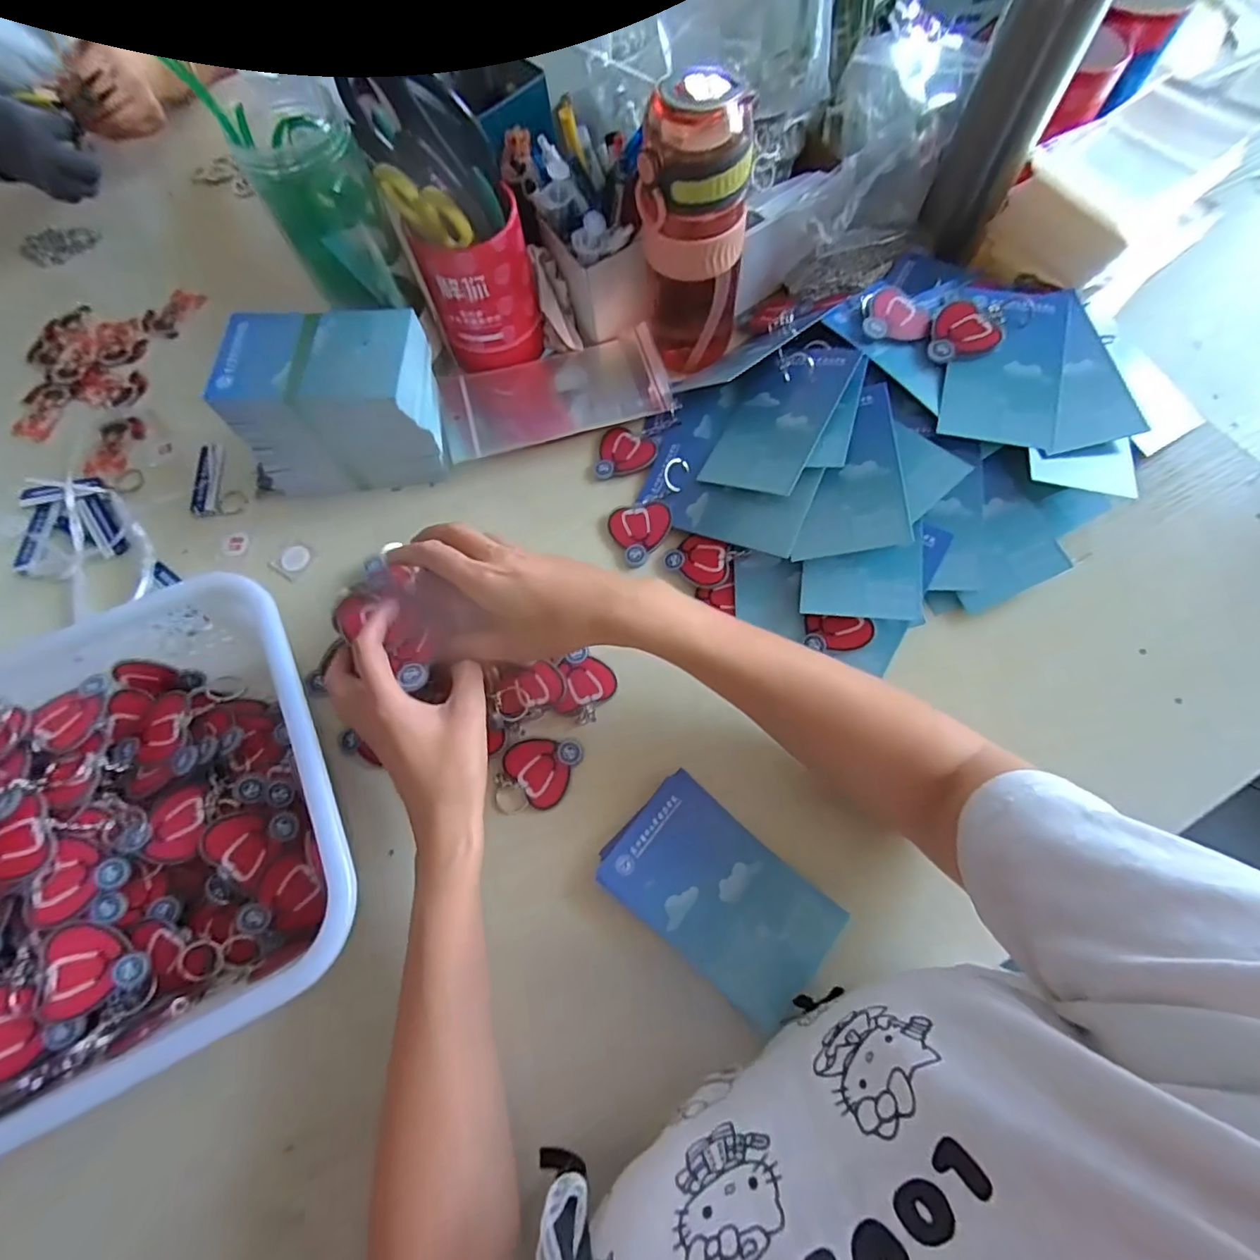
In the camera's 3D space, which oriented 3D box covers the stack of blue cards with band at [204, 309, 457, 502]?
[{"bbox_3d":[-0.222,-0.172,0.448,0.140,0.107,0.090,2,71,4],"label":"stack of blue cards with band"}]

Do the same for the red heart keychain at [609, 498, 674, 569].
[{"bbox_3d":[0.008,-0.079,0.456,0.049,0.008,0.053,-5,70,2],"label":"red heart keychain"}]

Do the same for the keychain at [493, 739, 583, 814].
[{"bbox_3d":[-0.064,0.101,0.396,0.060,0.007,0.046,-8,70,1],"label":"keychain"}]

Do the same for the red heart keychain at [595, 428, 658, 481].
[{"bbox_3d":[-0.004,-0.154,0.488,0.052,0.008,0.050,-7,70,1],"label":"red heart keychain"}]

